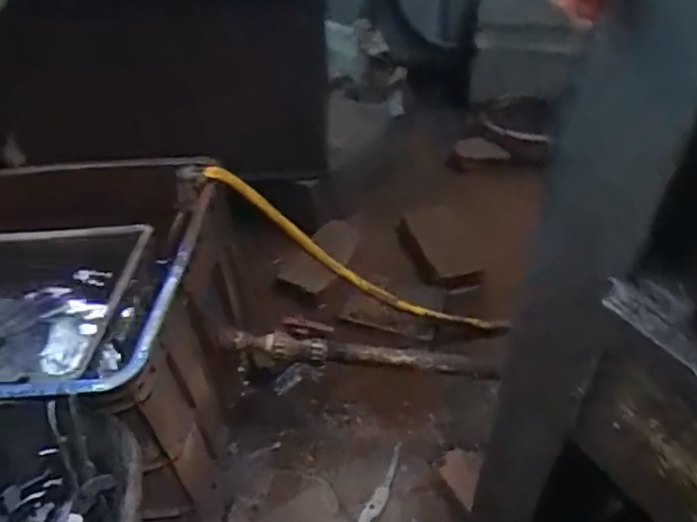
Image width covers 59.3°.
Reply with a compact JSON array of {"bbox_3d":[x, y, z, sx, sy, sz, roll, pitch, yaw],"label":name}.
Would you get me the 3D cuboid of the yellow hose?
[{"bbox_3d":[0.006,0.002,1.216,0.680,0.108,0.059,31,37,-20],"label":"yellow hose"}]

